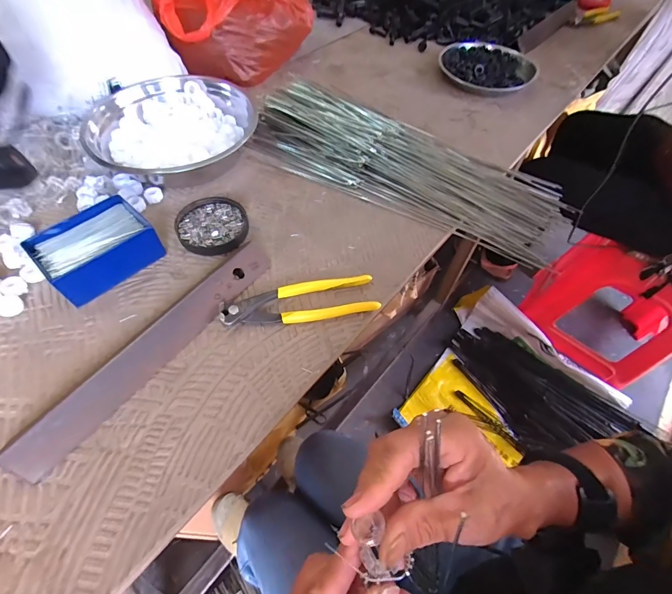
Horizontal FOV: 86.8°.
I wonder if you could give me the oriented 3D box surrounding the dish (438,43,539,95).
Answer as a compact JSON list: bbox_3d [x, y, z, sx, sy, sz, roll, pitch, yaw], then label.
[{"bbox_3d":[0.304,-0.461,0.708,0.176,0.021,0.173,1,57,-1],"label":"dish"}]

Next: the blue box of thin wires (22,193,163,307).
[{"bbox_3d":[-0.267,-0.055,0.402,0.083,0.042,0.110,39,64,21],"label":"blue box of thin wires"}]

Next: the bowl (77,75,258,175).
[{"bbox_3d":[-0.229,-0.244,0.509,0.227,0.072,0.207,1,57,-1],"label":"bowl"}]

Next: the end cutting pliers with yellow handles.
[{"bbox_3d":[-0.038,0.006,0.385,0.163,0.015,0.045,-10,58,-8],"label":"end cutting pliers with yellow handles"}]

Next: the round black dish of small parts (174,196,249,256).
[{"bbox_3d":[-0.156,-0.091,0.450,0.084,0.011,0.094,-20,60,-14],"label":"round black dish of small parts"}]

